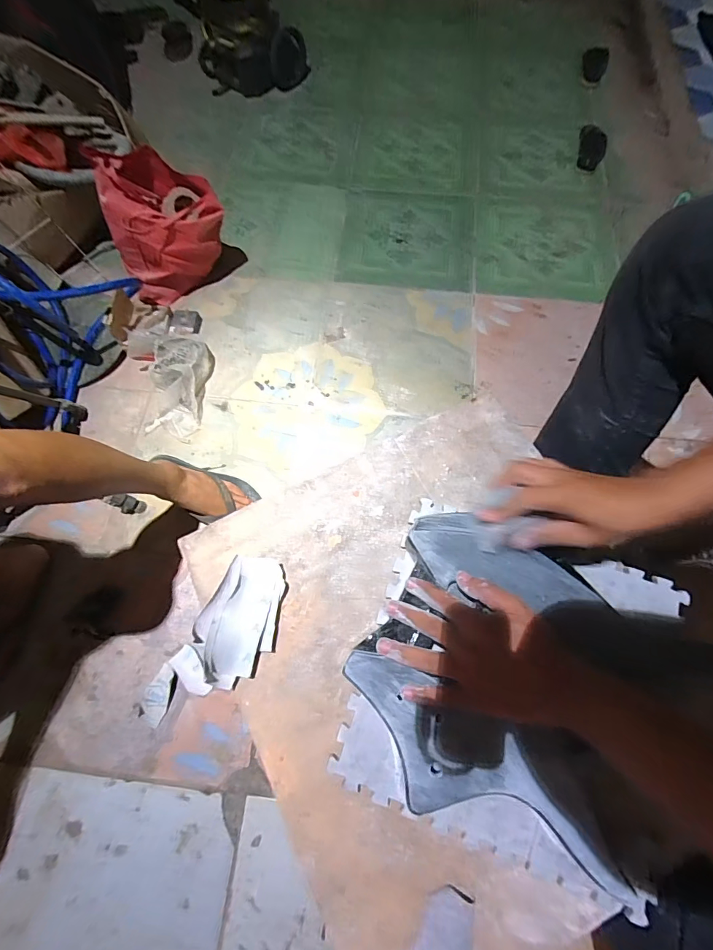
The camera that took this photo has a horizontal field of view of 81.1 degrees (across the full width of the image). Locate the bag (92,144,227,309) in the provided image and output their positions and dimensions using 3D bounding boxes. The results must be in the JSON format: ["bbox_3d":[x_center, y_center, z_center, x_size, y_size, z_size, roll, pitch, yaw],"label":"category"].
[{"bbox_3d":[-0.480,-0.630,1.070,0.279,0.292,0.170,-20,70,-7],"label":"bag"}]

